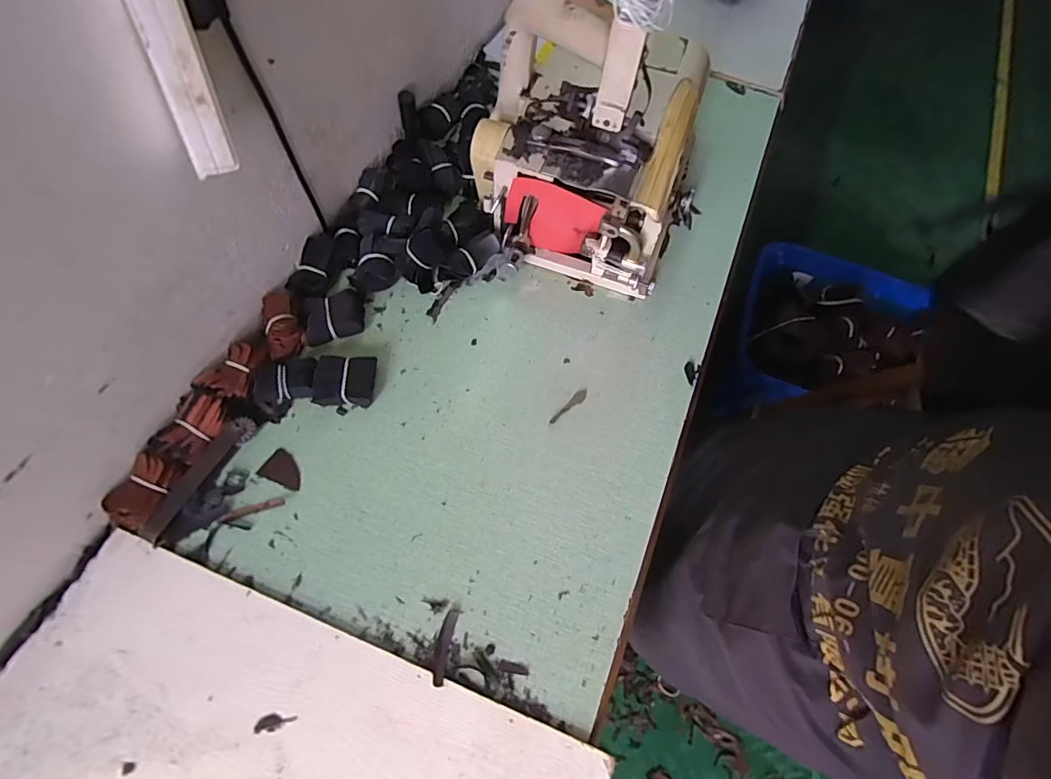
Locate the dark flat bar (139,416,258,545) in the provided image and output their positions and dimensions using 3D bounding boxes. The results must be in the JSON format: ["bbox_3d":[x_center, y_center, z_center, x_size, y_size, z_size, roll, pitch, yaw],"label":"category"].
[{"bbox_3d":[-0.361,0.095,0.530,0.023,0.018,0.151,26,66,11],"label":"dark flat bar"}]

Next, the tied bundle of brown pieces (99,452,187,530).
[{"bbox_3d":[-0.407,0.107,0.510,0.040,0.034,0.074,23,67,5],"label":"tied bundle of brown pieces"}]

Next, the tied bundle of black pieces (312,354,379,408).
[{"bbox_3d":[-0.221,-0.010,0.588,0.072,0.032,0.057,-1,67,-5],"label":"tied bundle of black pieces"}]

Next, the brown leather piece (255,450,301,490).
[{"bbox_3d":[-0.277,0.095,0.551,0.051,0.004,0.036,32,68,9],"label":"brown leather piece"}]

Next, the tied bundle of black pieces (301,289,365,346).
[{"bbox_3d":[-0.250,-0.096,0.628,0.073,0.033,0.060,-11,68,-9],"label":"tied bundle of black pieces"}]

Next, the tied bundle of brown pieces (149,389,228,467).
[{"bbox_3d":[-0.377,0.043,0.541,0.045,0.028,0.075,18,66,3],"label":"tied bundle of brown pieces"}]

